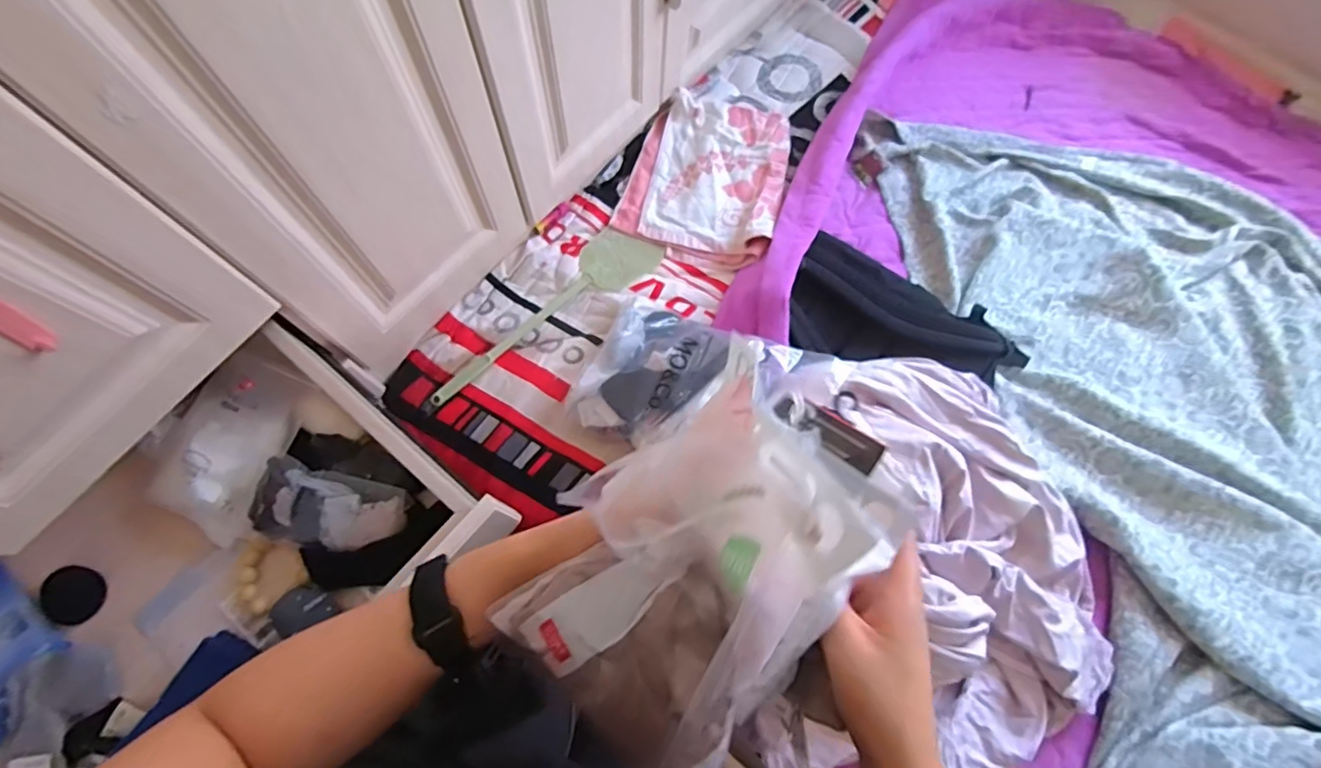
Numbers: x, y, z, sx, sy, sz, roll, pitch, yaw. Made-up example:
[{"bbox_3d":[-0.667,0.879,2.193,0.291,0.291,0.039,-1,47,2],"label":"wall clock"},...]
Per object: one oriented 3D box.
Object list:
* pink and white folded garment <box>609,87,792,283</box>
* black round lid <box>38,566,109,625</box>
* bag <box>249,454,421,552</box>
[{"bbox_3d":[0.099,-0.405,1.110,0.294,0.039,0.357,21,72,7],"label":"pink and white folded garment"},{"bbox_3d":[-0.715,0.257,0.692,0.068,0.017,0.064,1,71,-3],"label":"black round lid"},{"bbox_3d":[-0.409,0.153,0.695,0.181,0.042,0.092,14,70,2],"label":"bag"}]

